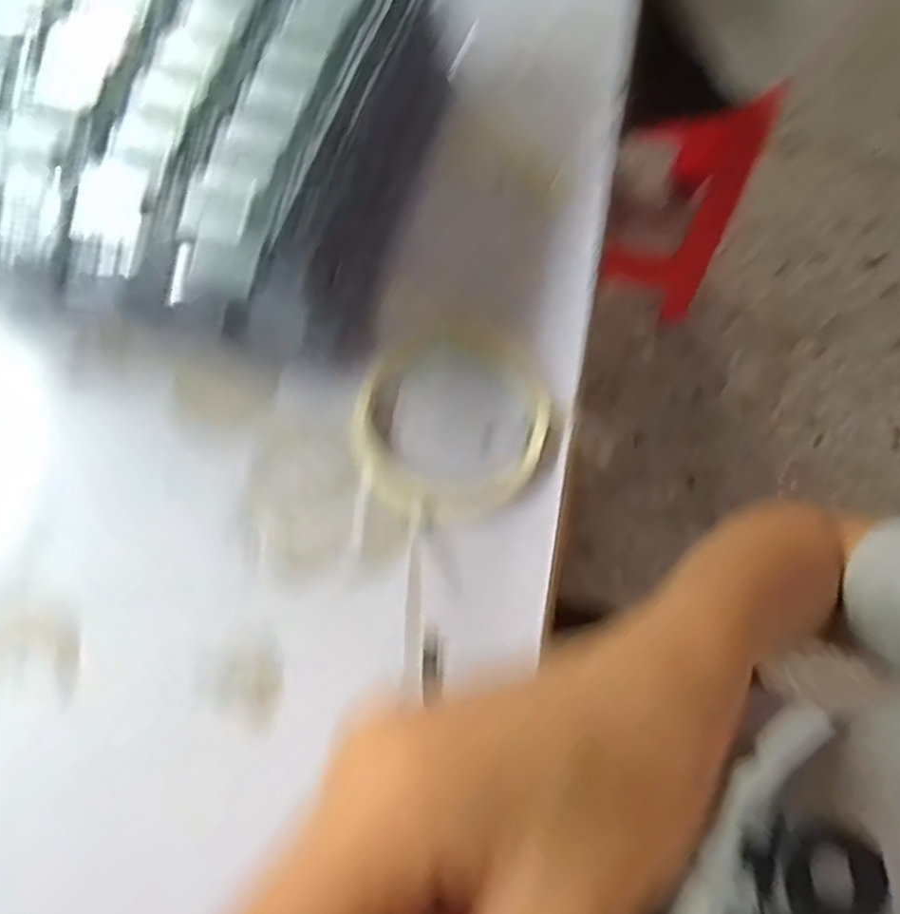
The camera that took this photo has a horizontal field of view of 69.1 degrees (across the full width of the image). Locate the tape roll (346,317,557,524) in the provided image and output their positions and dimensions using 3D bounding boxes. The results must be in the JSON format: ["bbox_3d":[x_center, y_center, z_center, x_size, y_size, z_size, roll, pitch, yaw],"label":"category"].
[{"bbox_3d":[0.000,-0.020,0.325,0.100,0.009,0.099,1,68,-3],"label":"tape roll"}]

